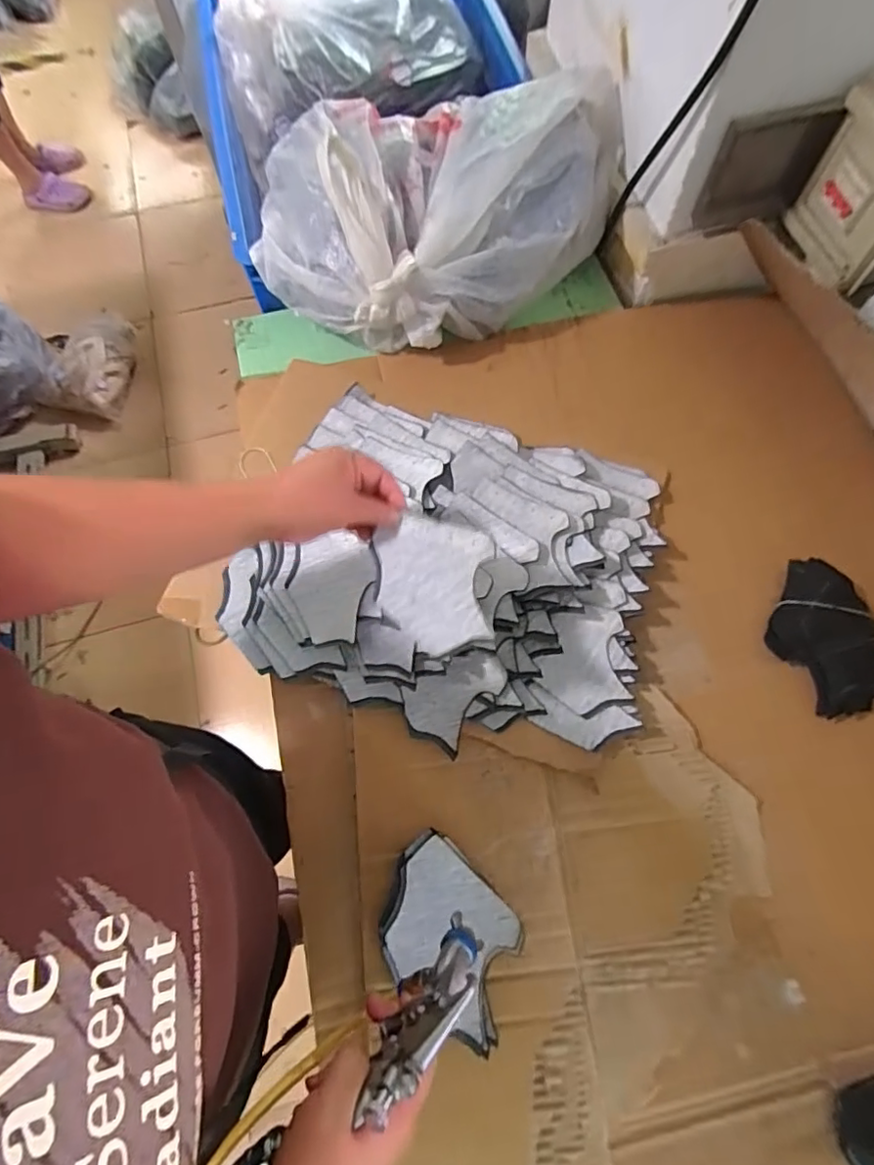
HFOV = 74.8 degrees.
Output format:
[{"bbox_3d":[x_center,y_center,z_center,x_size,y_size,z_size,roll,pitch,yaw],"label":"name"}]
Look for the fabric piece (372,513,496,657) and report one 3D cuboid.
[{"bbox_3d":[-0.004,0.002,0.473,0.095,0.025,0.108,6,68,5],"label":"fabric piece"}]

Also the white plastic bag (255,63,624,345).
[{"bbox_3d":[-0.015,-0.462,0.710,0.431,0.204,0.319,13,69,7],"label":"white plastic bag"}]

